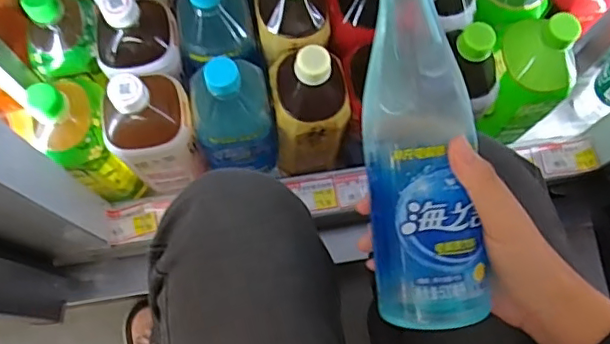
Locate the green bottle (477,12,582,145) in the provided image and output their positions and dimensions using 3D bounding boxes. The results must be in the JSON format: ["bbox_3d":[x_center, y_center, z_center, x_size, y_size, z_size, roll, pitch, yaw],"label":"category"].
[{"bbox_3d":[0.235,-0.089,0.593,0.073,0.180,0.072,1,72,0],"label":"green bottle"}]

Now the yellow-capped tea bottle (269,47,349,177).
[{"bbox_3d":[0.003,-0.063,0.582,0.071,0.193,0.094,-5,72,-2],"label":"yellow-capped tea bottle"}]

